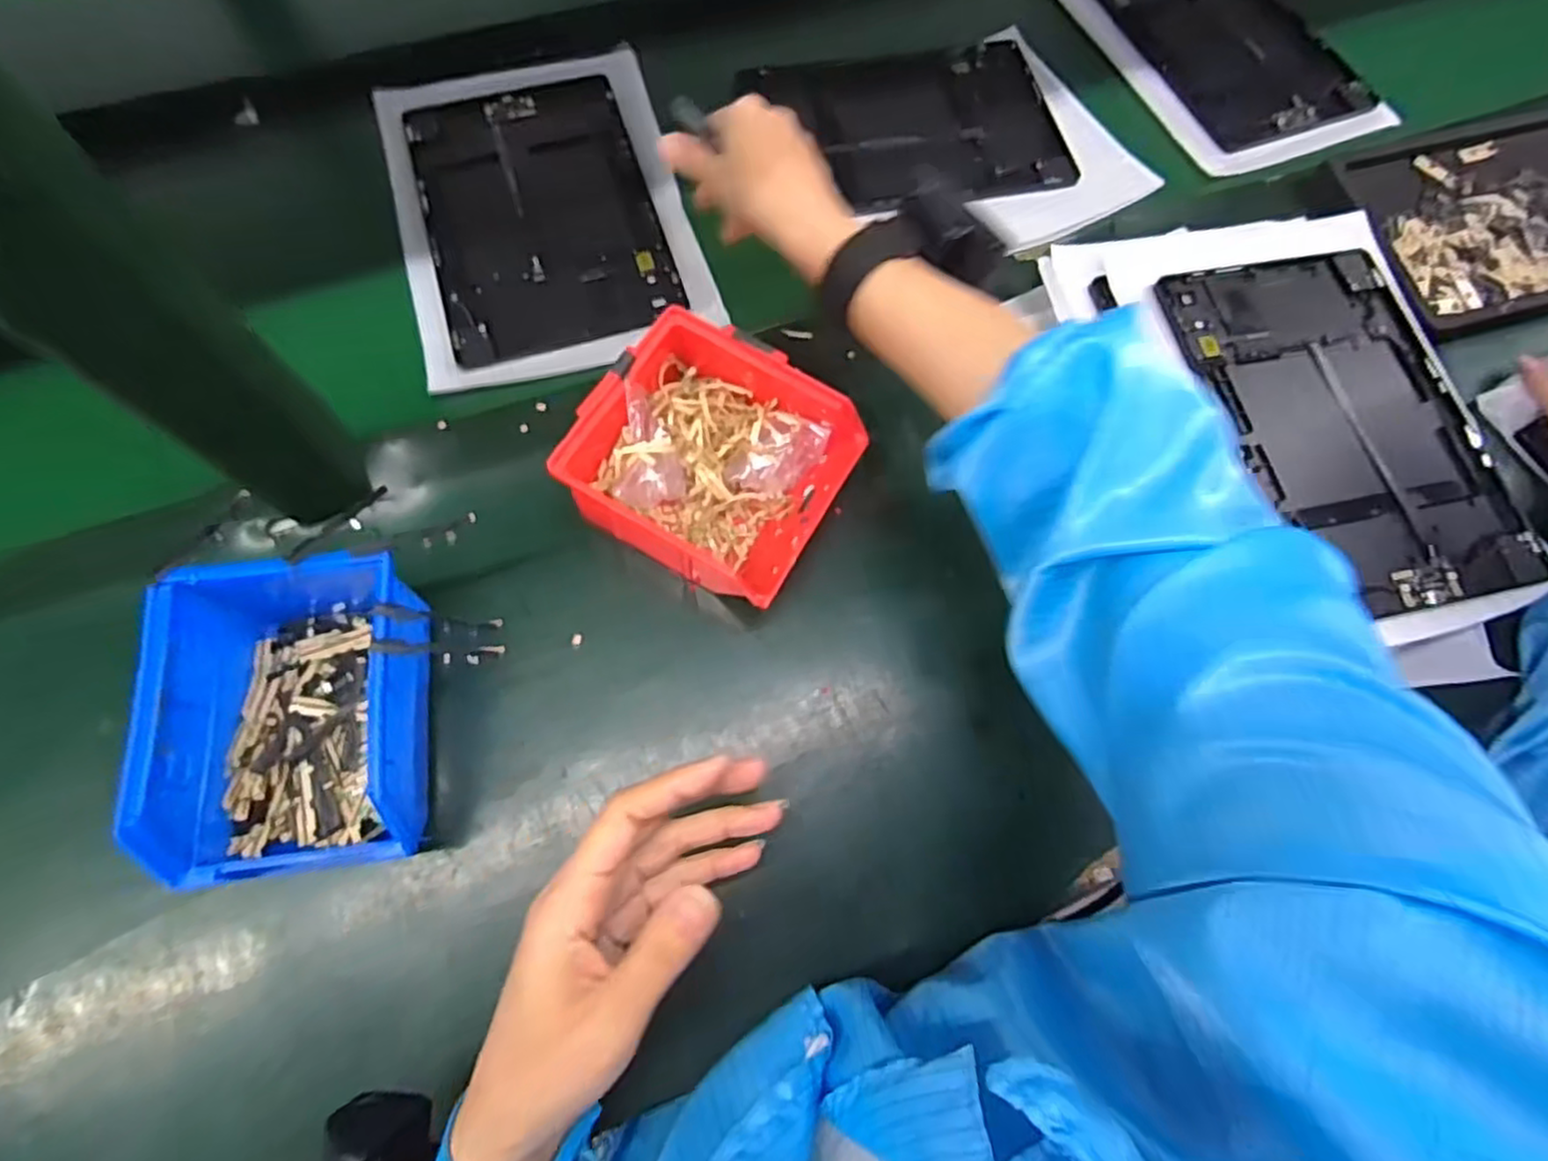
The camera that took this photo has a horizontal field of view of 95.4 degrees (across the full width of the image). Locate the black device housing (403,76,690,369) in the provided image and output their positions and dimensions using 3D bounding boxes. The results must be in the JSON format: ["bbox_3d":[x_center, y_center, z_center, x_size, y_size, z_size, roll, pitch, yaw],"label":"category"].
[{"bbox_3d":[-0.167,-0.265,0.502,0.154,0.009,0.234,-17,72,-8],"label":"black device housing"}]

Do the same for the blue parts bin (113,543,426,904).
[{"bbox_3d":[-0.224,0.062,0.345,0.109,0.077,0.150,-5,70,-4],"label":"blue parts bin"}]

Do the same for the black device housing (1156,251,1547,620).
[{"bbox_3d":[0.351,-0.097,0.434,0.160,0.010,0.238,-11,73,-7],"label":"black device housing"}]

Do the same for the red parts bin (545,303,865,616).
[{"bbox_3d":[-0.033,-0.064,0.401,0.136,0.071,0.125,29,72,8],"label":"red parts bin"}]

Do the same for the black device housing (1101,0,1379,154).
[{"bbox_3d":[0.381,-0.467,0.601,0.163,0.006,0.234,-21,72,-10],"label":"black device housing"}]

